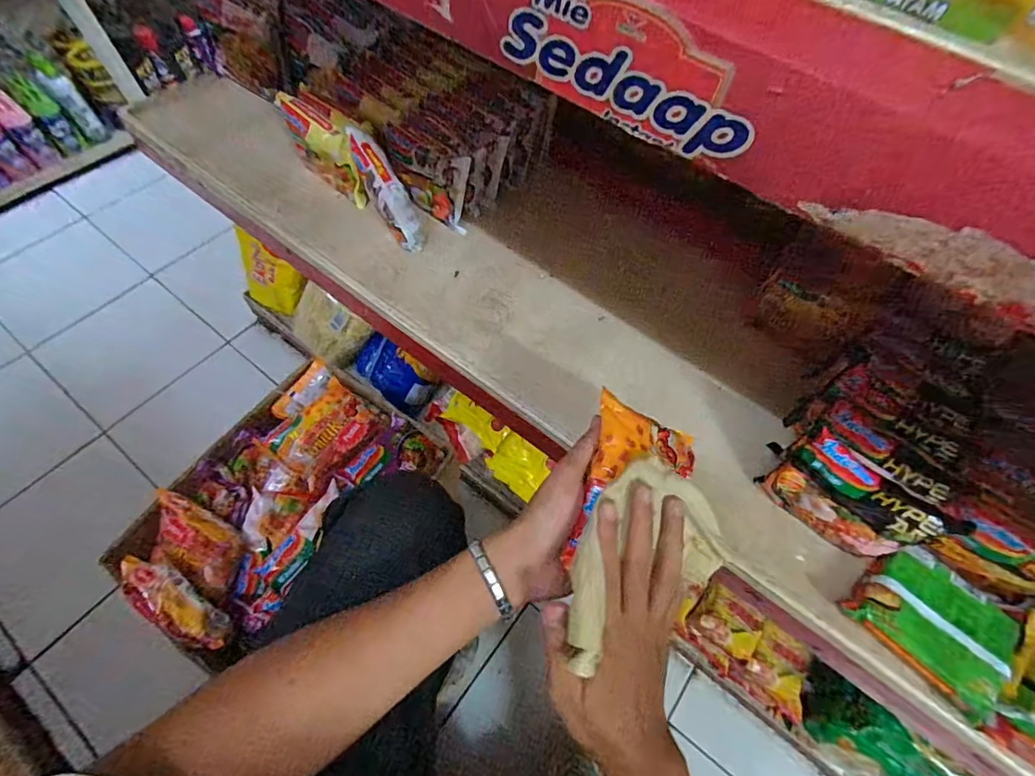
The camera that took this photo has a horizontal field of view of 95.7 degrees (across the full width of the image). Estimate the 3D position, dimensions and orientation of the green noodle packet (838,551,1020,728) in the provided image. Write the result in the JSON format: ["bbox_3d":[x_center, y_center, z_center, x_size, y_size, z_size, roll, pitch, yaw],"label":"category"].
[{"bbox_3d":[0.386,0.217,0.433,0.127,0.032,0.104,39,66,16],"label":"green noodle packet"}]

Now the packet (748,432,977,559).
[{"bbox_3d":[0.320,0.114,0.452,0.128,0.105,0.047,29,63,11],"label":"packet"}]

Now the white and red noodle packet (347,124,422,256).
[{"bbox_3d":[-0.178,-0.261,0.619,0.043,0.088,0.151,-25,66,-16],"label":"white and red noodle packet"}]

